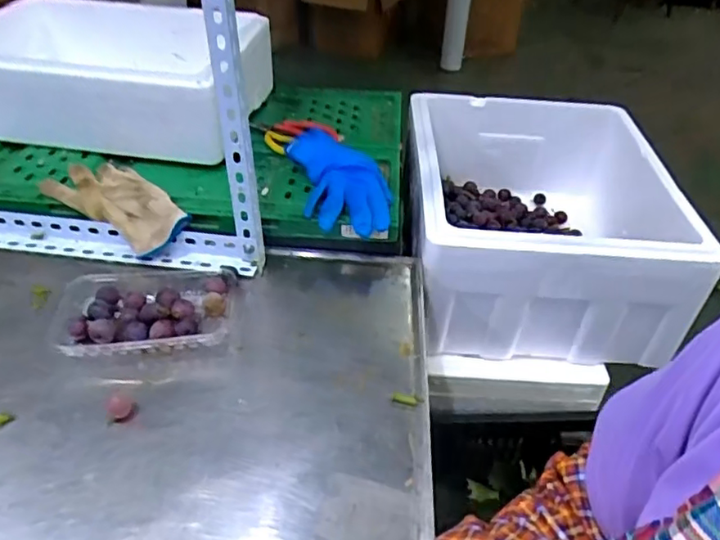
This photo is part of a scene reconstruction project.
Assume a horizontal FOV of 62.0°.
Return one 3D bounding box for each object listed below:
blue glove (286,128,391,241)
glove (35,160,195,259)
[{"bbox_3d":[-0.030,-0.132,0.799,0.107,0.045,0.239,-8,42,-15],"label":"blue glove"},{"bbox_3d":[-0.313,-0.083,0.763,0.196,0.047,0.102,30,47,28],"label":"glove"}]

